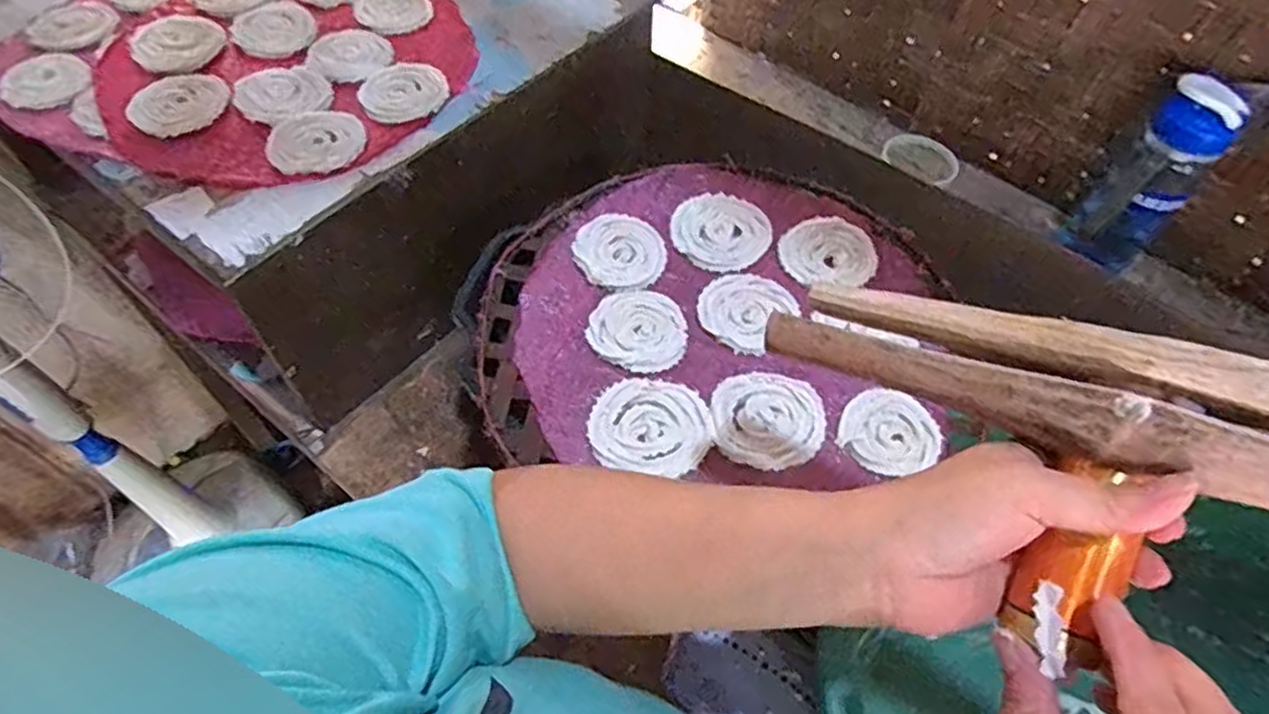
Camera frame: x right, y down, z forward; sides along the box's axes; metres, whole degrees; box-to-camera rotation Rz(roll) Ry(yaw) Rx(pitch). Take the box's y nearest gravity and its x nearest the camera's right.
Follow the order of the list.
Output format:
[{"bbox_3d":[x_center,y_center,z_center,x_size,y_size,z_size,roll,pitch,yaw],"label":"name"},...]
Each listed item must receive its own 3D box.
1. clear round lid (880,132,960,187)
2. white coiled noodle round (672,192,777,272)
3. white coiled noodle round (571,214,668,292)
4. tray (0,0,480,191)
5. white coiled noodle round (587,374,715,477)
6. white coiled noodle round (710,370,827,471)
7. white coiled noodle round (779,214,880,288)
[{"bbox_3d":[0.340,-0.237,0.843,0.085,0.011,0.086,1,56,-1],"label":"clear round lid"},{"bbox_3d":[0.075,-0.111,0.616,0.082,0.005,0.084,1,56,-1],"label":"white coiled noodle round"},{"bbox_3d":[-0.012,-0.091,0.596,0.075,0.007,0.078,-4,56,-4],"label":"white coiled noodle round"},{"bbox_3d":[-0.371,-0.312,0.698,0.413,0.026,0.365,19,57,11],"label":"tray"},{"bbox_3d":[0.013,0.046,0.505,0.084,0.007,0.076,9,56,4],"label":"white coiled noodle round"},{"bbox_3d":[0.096,0.044,0.511,0.079,0.004,0.079,1,56,-1],"label":"white coiled noodle round"},{"bbox_3d":[0.164,-0.090,0.602,0.080,0.007,0.073,5,56,2],"label":"white coiled noodle round"}]

